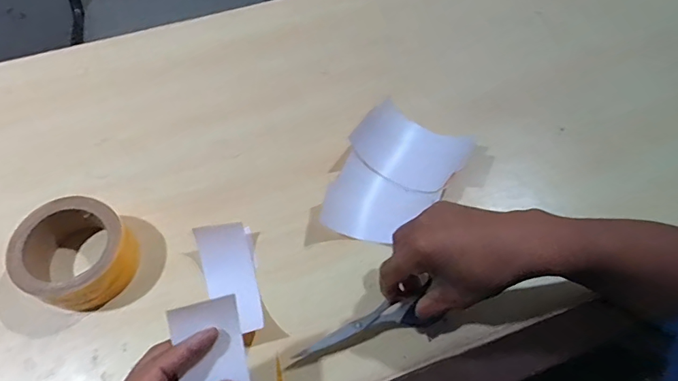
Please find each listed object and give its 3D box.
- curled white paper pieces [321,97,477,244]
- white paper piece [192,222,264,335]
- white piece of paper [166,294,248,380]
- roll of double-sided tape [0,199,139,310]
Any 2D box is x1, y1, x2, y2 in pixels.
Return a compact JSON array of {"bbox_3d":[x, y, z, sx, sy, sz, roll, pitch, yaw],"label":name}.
[{"bbox_3d":[0.055,-0.017,0.515,0.118,0.024,0.164,33,66,16],"label":"curled white paper pieces"},{"bbox_3d":[-0.108,0.087,0.458,0.048,0.026,0.108,-16,63,-9],"label":"white paper piece"},{"bbox_3d":[-0.088,0.141,0.334,0.049,0.025,0.118,-15,73,-9],"label":"white piece of paper"},{"bbox_3d":[-0.257,0.063,0.453,0.113,0.057,0.099,22,64,11],"label":"roll of double-sided tape"}]

